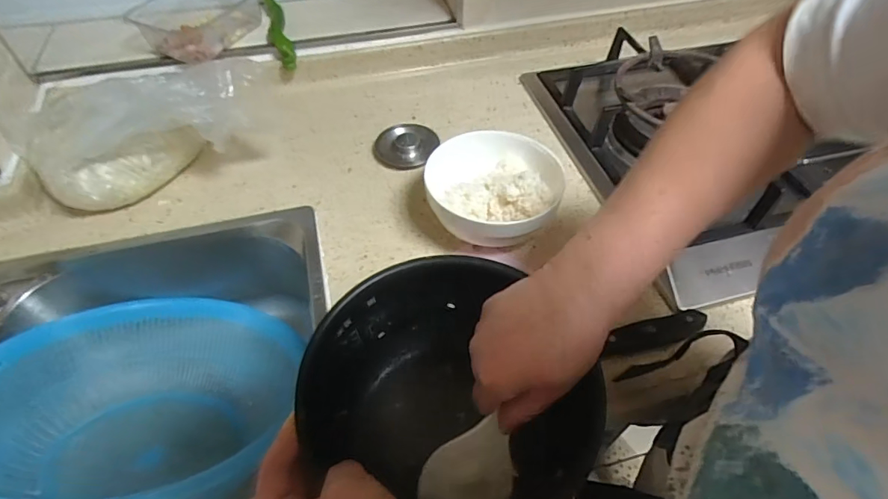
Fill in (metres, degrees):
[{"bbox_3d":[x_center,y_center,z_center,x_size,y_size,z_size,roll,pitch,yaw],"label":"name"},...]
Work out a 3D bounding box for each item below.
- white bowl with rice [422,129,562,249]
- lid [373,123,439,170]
[{"bbox_3d":[0.057,-0.059,0.539,0.149,0.073,0.141,1,55,-2],"label":"white bowl with rice"},{"bbox_3d":[-0.052,-0.143,0.640,0.085,0.015,0.079,-3,55,-5],"label":"lid"}]

